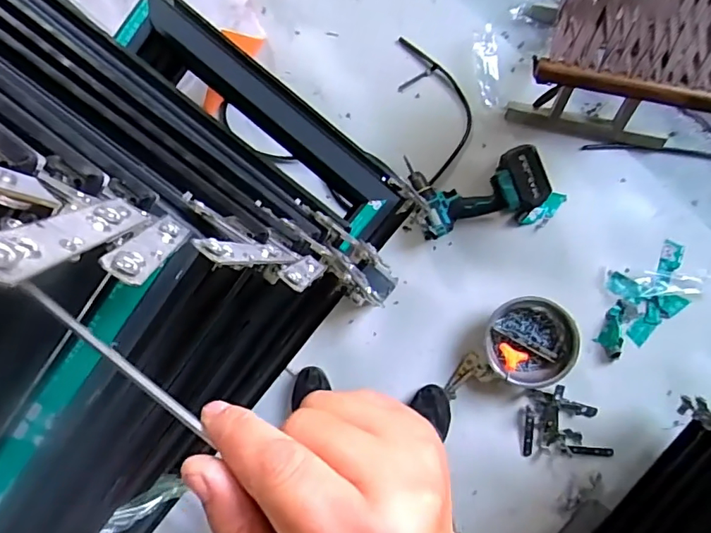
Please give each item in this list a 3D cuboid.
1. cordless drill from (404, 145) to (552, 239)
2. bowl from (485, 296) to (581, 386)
[{"bbox_3d":[0.247,-0.161,1.033,0.256,0.077,0.176,-16,92,6],"label":"cordless drill"},{"bbox_3d":[0.358,0.154,1.050,0.179,0.051,0.181,0,94,5],"label":"bowl"}]

